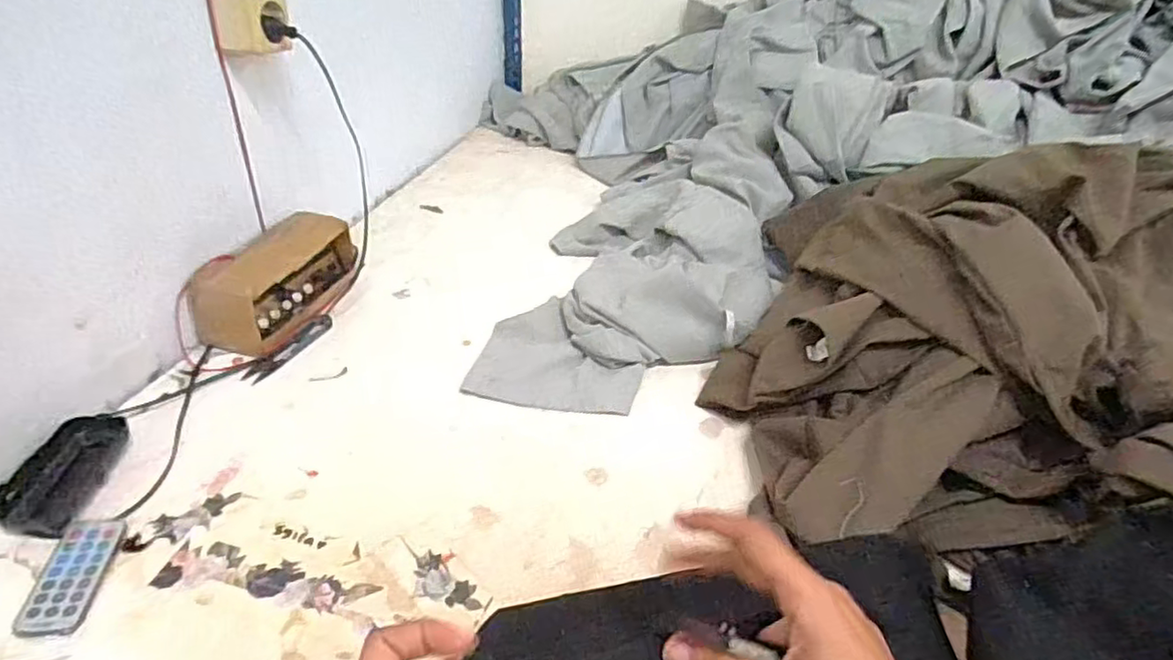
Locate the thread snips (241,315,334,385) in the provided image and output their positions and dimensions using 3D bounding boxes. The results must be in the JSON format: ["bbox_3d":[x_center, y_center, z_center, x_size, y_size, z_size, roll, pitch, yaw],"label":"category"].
[{"bbox_3d":[-0.312,0.017,0.676,0.026,0.005,0.115,18,39,16],"label":"thread snips"}]

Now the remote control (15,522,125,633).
[{"bbox_3d":[-0.363,0.171,0.456,0.041,0.011,0.087,-3,38,-11],"label":"remote control"}]

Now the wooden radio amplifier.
[{"bbox_3d":[-0.339,-0.059,0.714,0.093,0.077,0.186,12,38,8],"label":"wooden radio amplifier"}]

